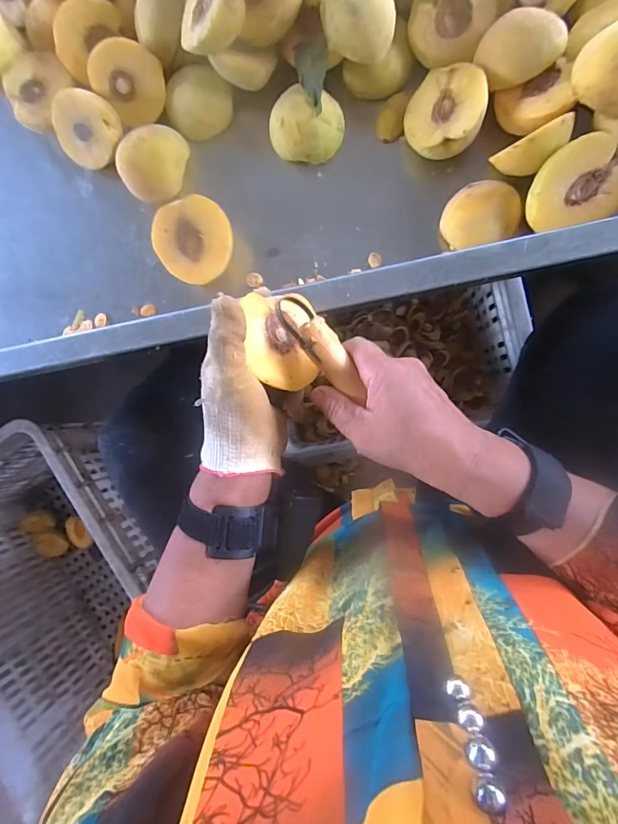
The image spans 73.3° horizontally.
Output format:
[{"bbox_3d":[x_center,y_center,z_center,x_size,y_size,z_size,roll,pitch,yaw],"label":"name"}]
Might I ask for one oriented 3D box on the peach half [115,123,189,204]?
[{"bbox_3d":[-0.146,-0.236,0.392,0.068,0.029,0.053,-43,85,7],"label":"peach half"}]

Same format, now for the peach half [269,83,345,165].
[{"bbox_3d":[-0.003,-0.260,0.376,0.066,0.033,0.051,1,91,8],"label":"peach half"}]

